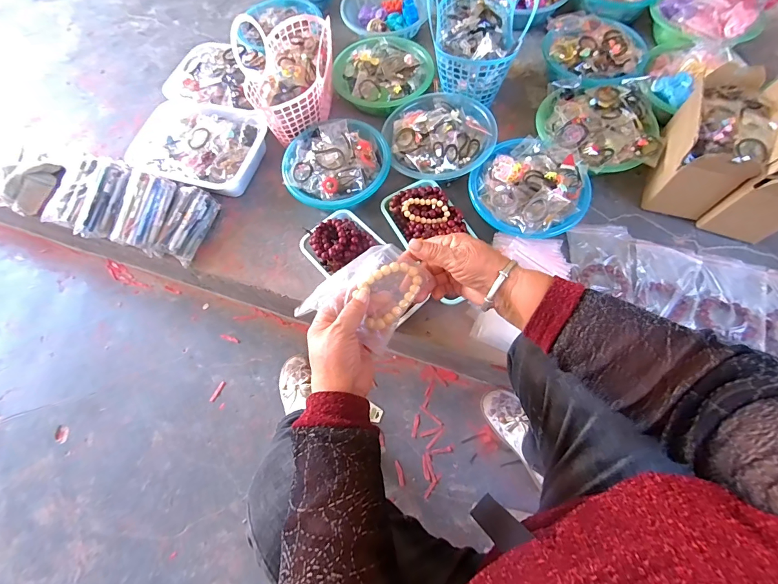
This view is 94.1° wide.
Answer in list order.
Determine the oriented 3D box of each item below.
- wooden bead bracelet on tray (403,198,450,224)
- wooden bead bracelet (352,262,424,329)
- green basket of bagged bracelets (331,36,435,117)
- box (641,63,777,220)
[{"bbox_3d":[0.070,-0.154,0.687,0.089,0.020,0.055,-3,67,2],"label":"wooden bead bracelet on tray"},{"bbox_3d":[0.000,-0.001,0.399,0.082,0.018,0.052,-41,71,-13],"label":"wooden bead bracelet"},{"bbox_3d":[-0.014,-0.527,0.879,0.232,0.074,0.214,4,68,5],"label":"green basket of bagged bracelets"},{"bbox_3d":[0.601,-0.278,0.687,0.128,0.166,0.211,19,70,11],"label":"box"}]

